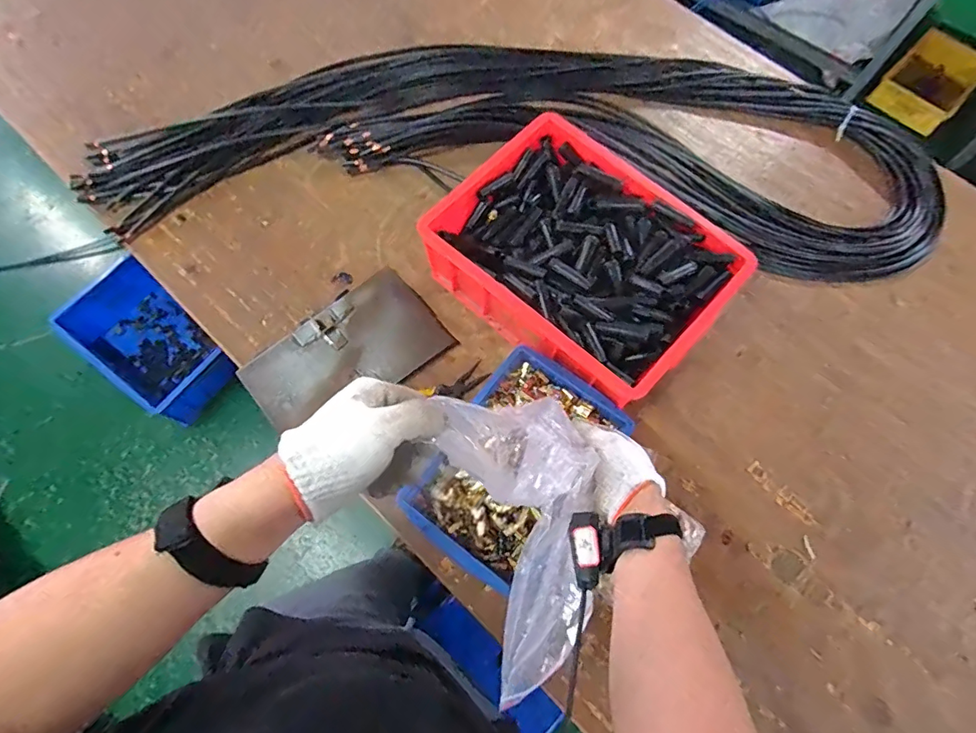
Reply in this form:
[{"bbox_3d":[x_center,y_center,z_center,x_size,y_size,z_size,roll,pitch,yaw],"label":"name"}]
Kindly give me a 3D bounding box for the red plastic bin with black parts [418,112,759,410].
[{"bbox_3d":[0.143,-0.156,0.801,0.411,0.156,0.322,43,74,13],"label":"red plastic bin with black parts"}]

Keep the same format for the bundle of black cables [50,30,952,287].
[{"bbox_3d":[0.057,-0.443,0.960,1.579,0.031,0.534,3,71,0],"label":"bundle of black cables"}]

